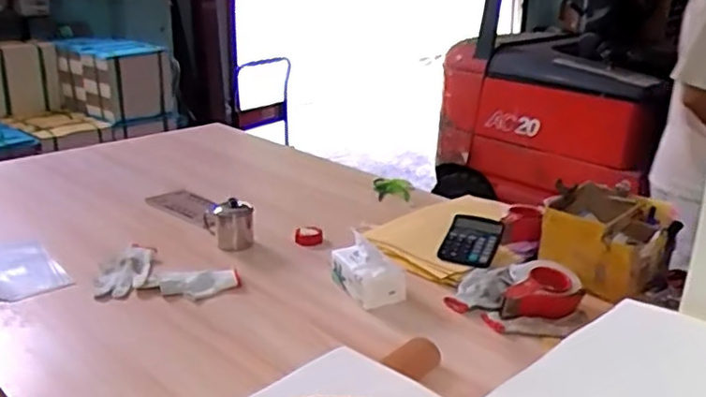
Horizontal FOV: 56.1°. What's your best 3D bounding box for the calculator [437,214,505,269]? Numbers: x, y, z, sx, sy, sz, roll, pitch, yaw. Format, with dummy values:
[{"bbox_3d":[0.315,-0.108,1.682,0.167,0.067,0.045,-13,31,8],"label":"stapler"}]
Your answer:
[{"bbox_3d":[0.266,0.094,1.481,0.117,0.022,0.160,17,52,18],"label":"calculator"}]

